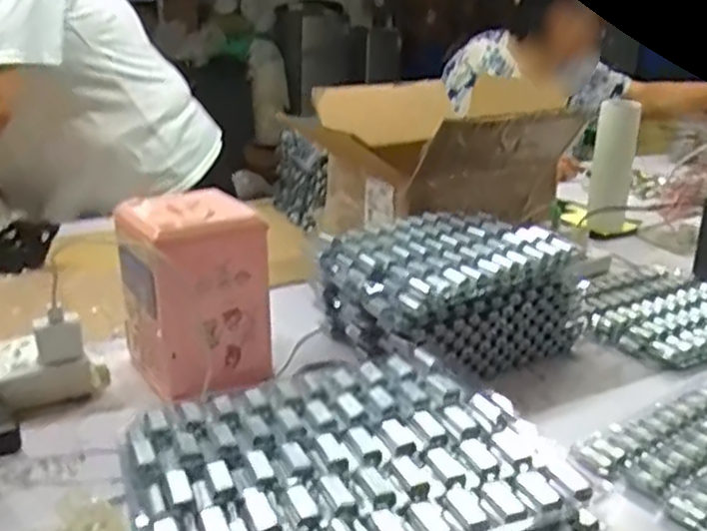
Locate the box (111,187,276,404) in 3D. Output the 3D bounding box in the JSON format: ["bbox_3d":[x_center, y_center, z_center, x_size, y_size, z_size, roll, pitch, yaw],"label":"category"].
[{"bbox_3d":[-0.167,0.025,0.763,0.130,0.171,0.114,-12,25,-28],"label":"box"}]

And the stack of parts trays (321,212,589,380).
[{"bbox_3d":[0.107,0.033,0.838,0.240,0.121,0.197,-12,24,-33],"label":"stack of parts trays"}]

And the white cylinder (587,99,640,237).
[{"bbox_3d":[0.439,-0.170,1.224,0.063,0.208,0.051,9,21,20],"label":"white cylinder"}]

